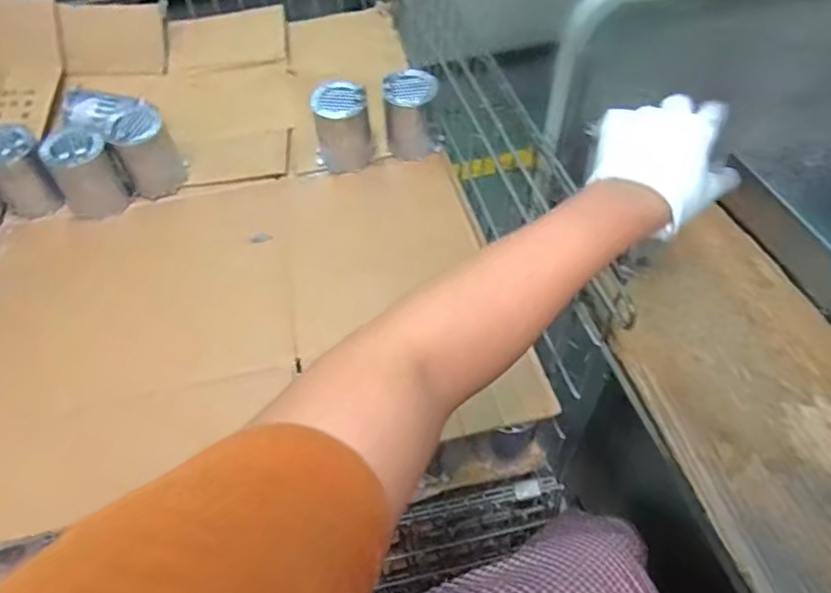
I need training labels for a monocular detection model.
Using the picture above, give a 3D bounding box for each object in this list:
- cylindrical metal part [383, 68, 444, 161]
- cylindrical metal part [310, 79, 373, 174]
[{"bbox_3d":[-0.005,-0.302,0.938,0.093,0.124,0.078,-4,51,0],"label":"cylindrical metal part"},{"bbox_3d":[-0.120,-0.272,0.926,0.091,0.122,0.084,-2,51,2],"label":"cylindrical metal part"}]

